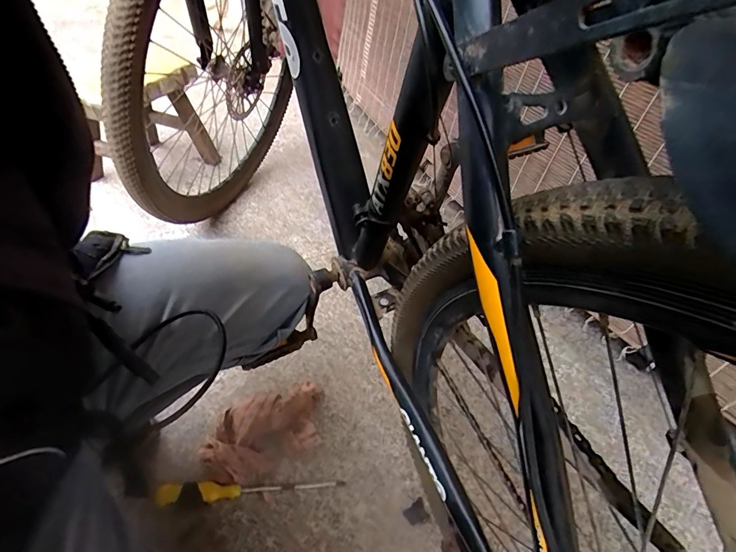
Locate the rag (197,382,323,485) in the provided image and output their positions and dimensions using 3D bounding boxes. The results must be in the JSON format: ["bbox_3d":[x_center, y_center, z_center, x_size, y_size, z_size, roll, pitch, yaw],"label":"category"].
[{"bbox_3d":[-0.153,0.233,0.624,0.190,0.037,0.123,-15,47,-23],"label":"rag"}]

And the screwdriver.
[{"bbox_3d":[-0.164,0.299,0.582,0.250,0.027,0.026,-2,43,-11],"label":"screwdriver"}]

